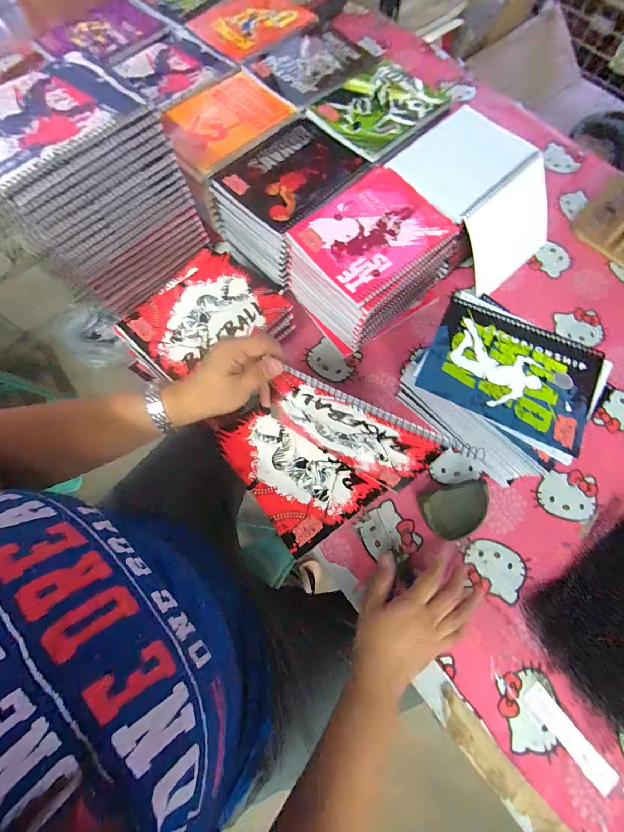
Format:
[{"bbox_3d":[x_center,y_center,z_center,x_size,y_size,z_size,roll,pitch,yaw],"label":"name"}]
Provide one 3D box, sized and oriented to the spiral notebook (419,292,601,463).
[{"bbox_3d":[0.242,-0.054,0.411,0.196,0.012,0.148,29,75,9],"label":"spiral notebook"}]

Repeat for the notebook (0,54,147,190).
[{"bbox_3d":[-0.313,-0.351,0.390,0.191,0.010,0.140,-41,77,-12],"label":"notebook"}]

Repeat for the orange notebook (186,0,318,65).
[{"bbox_3d":[-0.107,-0.742,0.630,0.197,0.011,0.145,-41,77,-12],"label":"orange notebook"}]

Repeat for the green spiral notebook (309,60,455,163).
[{"bbox_3d":[0.115,-0.506,0.554,0.198,0.013,0.162,-43,77,-12],"label":"green spiral notebook"}]

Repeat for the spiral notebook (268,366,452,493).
[{"bbox_3d":[0.037,0.018,0.388,0.186,0.151,0.011,28,64,9],"label":"spiral notebook"}]

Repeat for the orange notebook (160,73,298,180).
[{"bbox_3d":[-0.142,-0.476,0.545,0.197,0.016,0.152,-42,77,-12],"label":"orange notebook"}]

